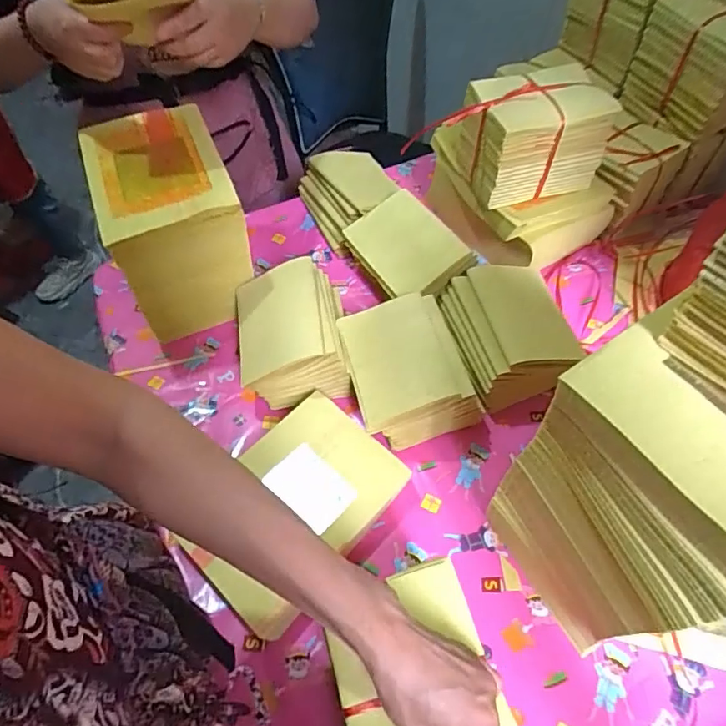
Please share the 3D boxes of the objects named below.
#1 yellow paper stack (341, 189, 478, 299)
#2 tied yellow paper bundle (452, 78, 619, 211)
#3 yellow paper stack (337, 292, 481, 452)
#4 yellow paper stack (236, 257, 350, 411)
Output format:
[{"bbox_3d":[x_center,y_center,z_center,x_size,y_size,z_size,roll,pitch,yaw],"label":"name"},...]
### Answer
[{"bbox_3d":[0.061,-0.166,0.745,0.127,0.023,0.169,-36,63,0],"label":"yellow paper stack"},{"bbox_3d":[0.232,-0.318,0.718,0.170,0.140,0.124,-14,57,-6],"label":"tied yellow paper bundle"},{"bbox_3d":[0.051,0.011,0.666,0.133,0.103,0.167,-16,57,-8],"label":"yellow paper stack"},{"bbox_3d":[-0.097,-0.041,0.676,0.135,0.115,0.177,-8,57,-2],"label":"yellow paper stack"}]

